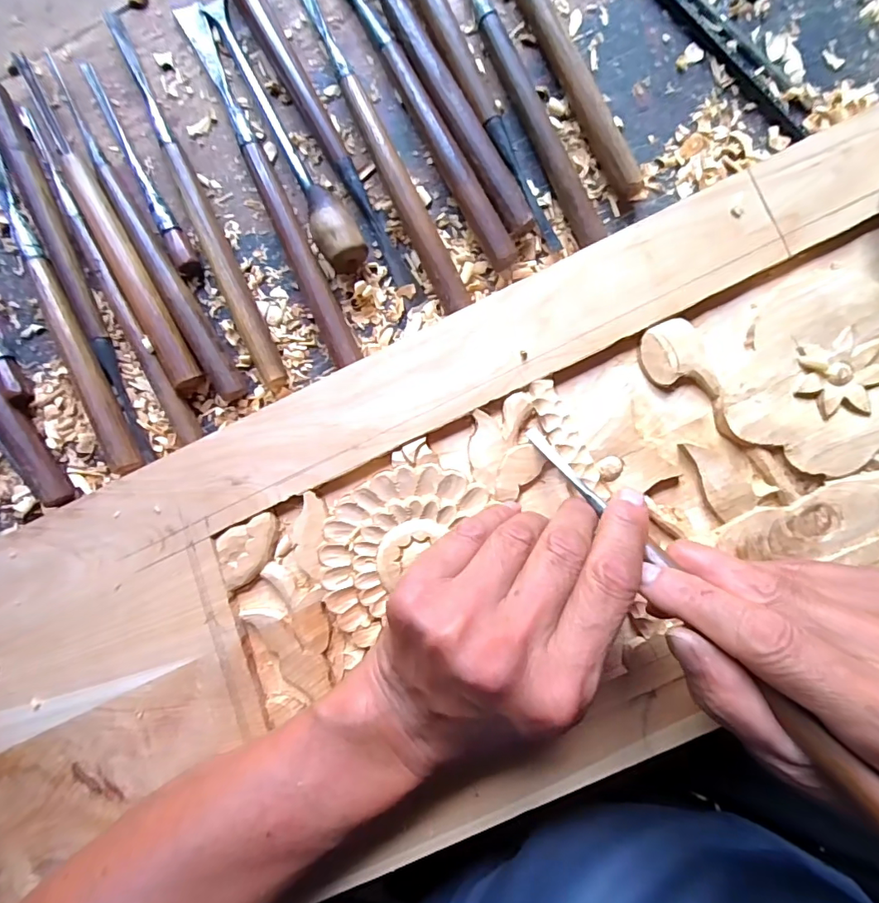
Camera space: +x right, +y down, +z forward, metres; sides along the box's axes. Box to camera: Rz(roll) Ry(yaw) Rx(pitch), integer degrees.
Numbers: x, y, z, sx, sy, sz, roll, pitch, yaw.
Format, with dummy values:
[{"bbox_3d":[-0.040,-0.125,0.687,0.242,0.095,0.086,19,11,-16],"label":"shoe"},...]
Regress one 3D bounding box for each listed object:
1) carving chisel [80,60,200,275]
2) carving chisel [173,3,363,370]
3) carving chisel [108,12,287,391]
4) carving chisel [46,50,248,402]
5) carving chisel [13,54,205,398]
[{"bbox_3d":[-0.193,-0.182,0.314,0.011,0.011,0.151,-28,91,3],"label":"carving chisel"},{"bbox_3d":[-0.108,-0.166,0.307,0.017,0.019,0.247,-25,91,3],"label":"carving chisel"},{"bbox_3d":[-0.157,-0.155,0.310,0.021,0.018,0.249,-24,91,3],"label":"carving chisel"},{"bbox_3d":[-0.190,-0.140,0.313,0.018,0.014,0.241,-30,91,3],"label":"carving chisel"},{"bbox_3d":[-0.211,-0.143,0.313,0.022,0.014,0.226,-27,91,3],"label":"carving chisel"}]

